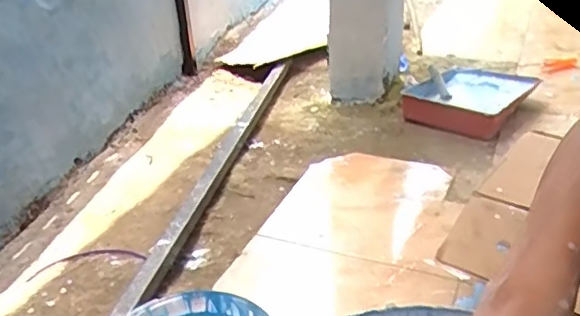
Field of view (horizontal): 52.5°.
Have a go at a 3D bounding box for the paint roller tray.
[{"bbox_3d":[0.524,-0.181,1.702,0.297,0.065,0.400,16,34,31],"label":"paint roller tray"}]

